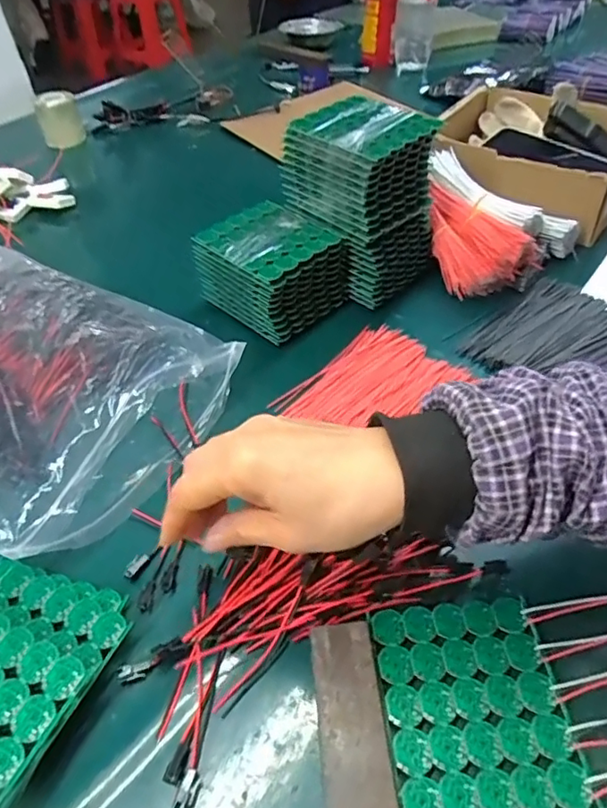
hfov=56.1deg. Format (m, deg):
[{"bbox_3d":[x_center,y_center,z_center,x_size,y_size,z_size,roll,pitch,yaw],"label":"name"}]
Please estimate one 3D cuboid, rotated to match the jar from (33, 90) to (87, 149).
[{"bbox_3d":[-0.386,-0.451,0.902,0.063,0.074,0.049,-15,46,-12],"label":"jar"}]

